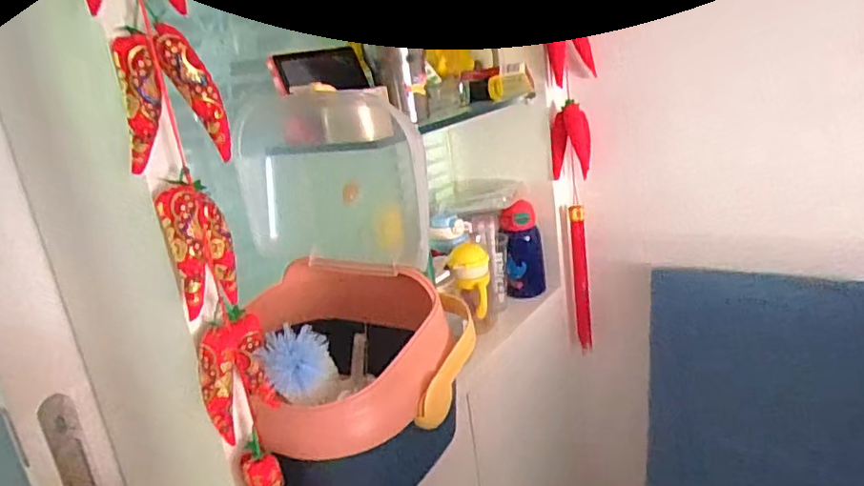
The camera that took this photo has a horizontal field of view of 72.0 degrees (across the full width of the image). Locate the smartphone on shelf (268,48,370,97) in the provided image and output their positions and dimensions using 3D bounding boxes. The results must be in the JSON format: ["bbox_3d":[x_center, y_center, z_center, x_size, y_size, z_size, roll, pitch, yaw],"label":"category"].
[{"bbox_3d":[-0.162,-0.249,0.853,0.016,0.063,0.153,-22,-1,44],"label":"smartphone on shelf"}]

